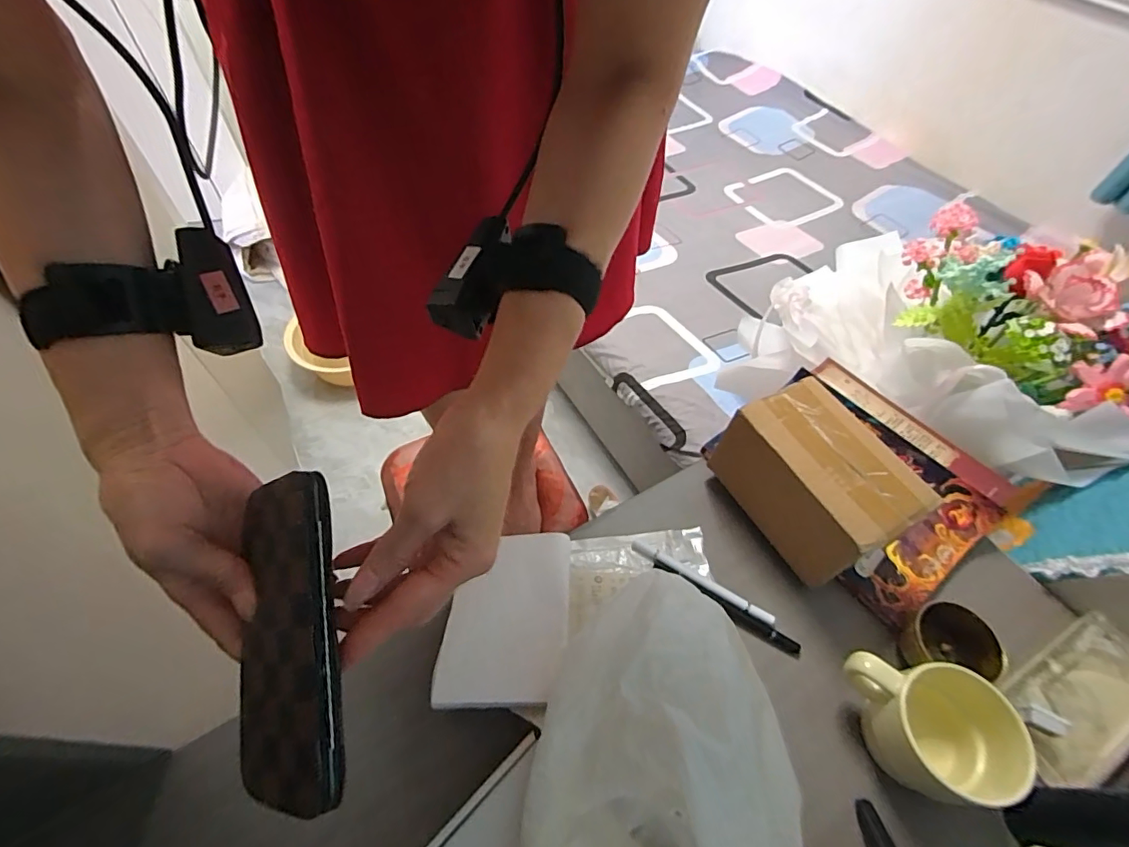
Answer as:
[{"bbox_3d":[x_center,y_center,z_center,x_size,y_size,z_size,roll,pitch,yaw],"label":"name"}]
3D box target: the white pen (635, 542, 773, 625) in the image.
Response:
[{"bbox_3d":[0.127,0.146,0.470,0.137,0.007,0.012,26,58,15],"label":"white pen"}]

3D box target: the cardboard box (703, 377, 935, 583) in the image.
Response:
[{"bbox_3d":[0.223,0.057,0.468,0.096,0.115,0.153,-22,59,-17],"label":"cardboard box"}]

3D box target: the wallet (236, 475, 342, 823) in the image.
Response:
[{"bbox_3d":[-0.142,0.104,0.251,0.076,0.010,0.149,-14,76,28],"label":"wallet"}]

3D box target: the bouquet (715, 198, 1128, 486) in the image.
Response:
[{"bbox_3d":[0.491,-0.155,0.731,0.317,0.239,0.572,-18,29,-15],"label":"bouquet"}]

